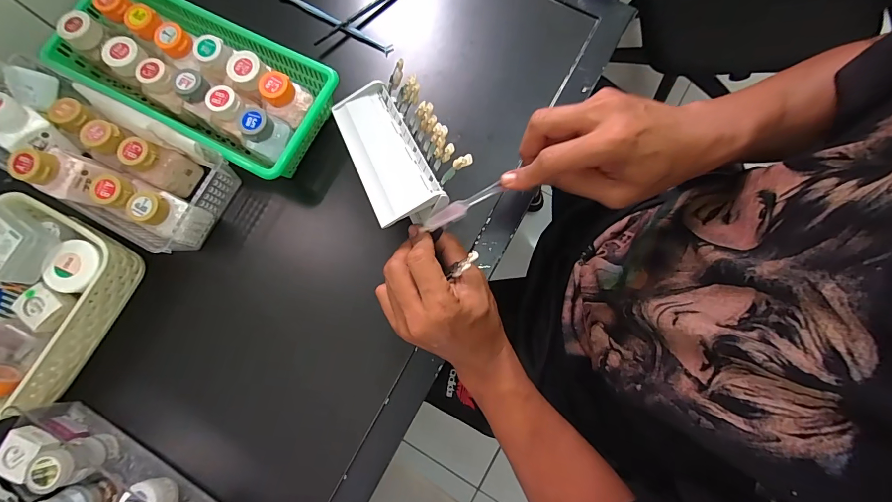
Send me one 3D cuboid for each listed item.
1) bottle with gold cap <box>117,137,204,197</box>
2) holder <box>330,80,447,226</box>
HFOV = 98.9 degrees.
[{"bbox_3d":[-0.290,-0.087,0.390,0.036,0.061,0.040,23,81,6],"label":"bottle with gold cap"},{"bbox_3d":[-0.057,-0.090,0.364,0.059,0.031,0.163,-25,63,-3],"label":"holder"}]

